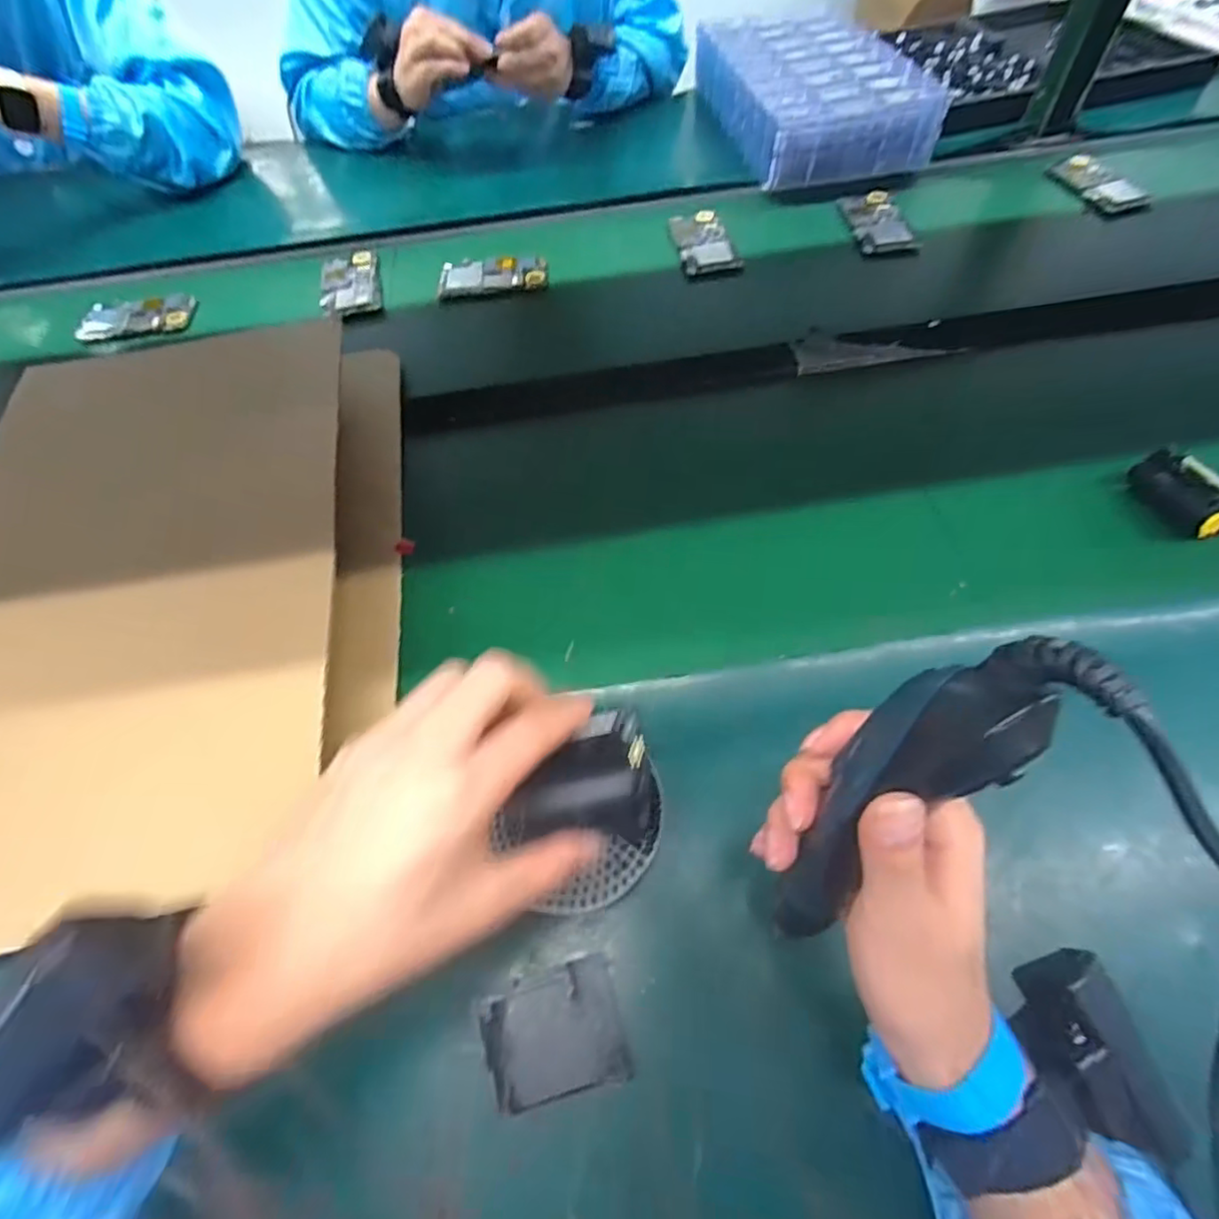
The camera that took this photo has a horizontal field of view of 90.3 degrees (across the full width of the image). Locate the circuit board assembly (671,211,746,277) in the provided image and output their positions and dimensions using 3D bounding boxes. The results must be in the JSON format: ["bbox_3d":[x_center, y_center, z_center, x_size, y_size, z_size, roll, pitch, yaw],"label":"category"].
[{"bbox_3d":[0.108,-0.436,0.715,0.064,0.017,0.118,-12,61,-5],"label":"circuit board assembly"}]

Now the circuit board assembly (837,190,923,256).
[{"bbox_3d":[0.315,-0.463,0.721,0.071,0.012,0.111,-8,61,-2],"label":"circuit board assembly"}]

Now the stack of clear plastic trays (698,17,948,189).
[{"bbox_3d":[0.262,-0.712,0.830,0.223,0.082,0.376,-11,61,-4],"label":"stack of clear plastic trays"}]

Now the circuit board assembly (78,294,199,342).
[{"bbox_3d":[-0.548,-0.337,0.697,0.125,0.012,0.070,-10,61,-4],"label":"circuit board assembly"}]

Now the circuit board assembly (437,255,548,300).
[{"bbox_3d":[-0.136,-0.388,0.705,0.125,0.014,0.051,-9,61,-3],"label":"circuit board assembly"}]

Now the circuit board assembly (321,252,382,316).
[{"bbox_3d":[-0.304,-0.387,0.713,0.065,0.008,0.125,-14,61,-6],"label":"circuit board assembly"}]

